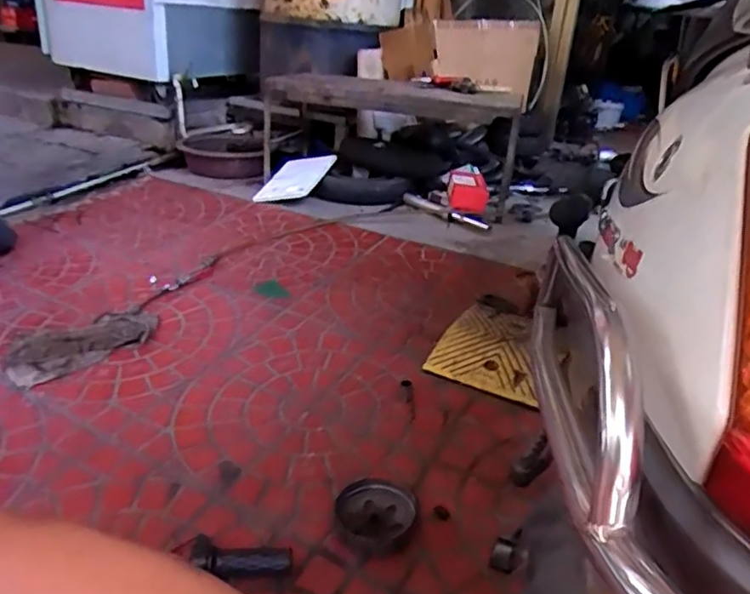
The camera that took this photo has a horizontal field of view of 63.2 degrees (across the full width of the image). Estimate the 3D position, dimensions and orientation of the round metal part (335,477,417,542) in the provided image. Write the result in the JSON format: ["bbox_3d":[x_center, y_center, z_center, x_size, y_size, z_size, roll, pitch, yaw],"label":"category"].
[{"bbox_3d":[0.003,0.317,0.911,0.113,0.021,0.103,1,30,0],"label":"round metal part"}]

